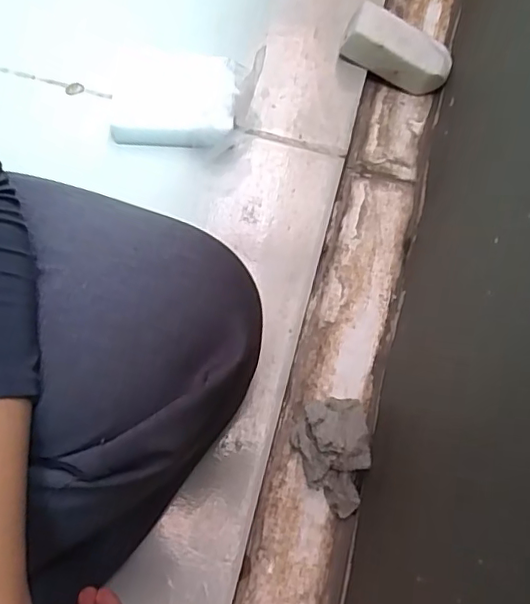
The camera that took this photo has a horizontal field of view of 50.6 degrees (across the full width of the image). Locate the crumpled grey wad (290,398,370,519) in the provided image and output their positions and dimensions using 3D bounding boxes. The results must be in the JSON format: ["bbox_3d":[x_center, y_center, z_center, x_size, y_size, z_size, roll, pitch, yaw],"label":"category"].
[{"bbox_3d":[0.050,0.114,0.417,0.054,0.040,0.082,-1,74,-2],"label":"crumpled grey wad"}]

